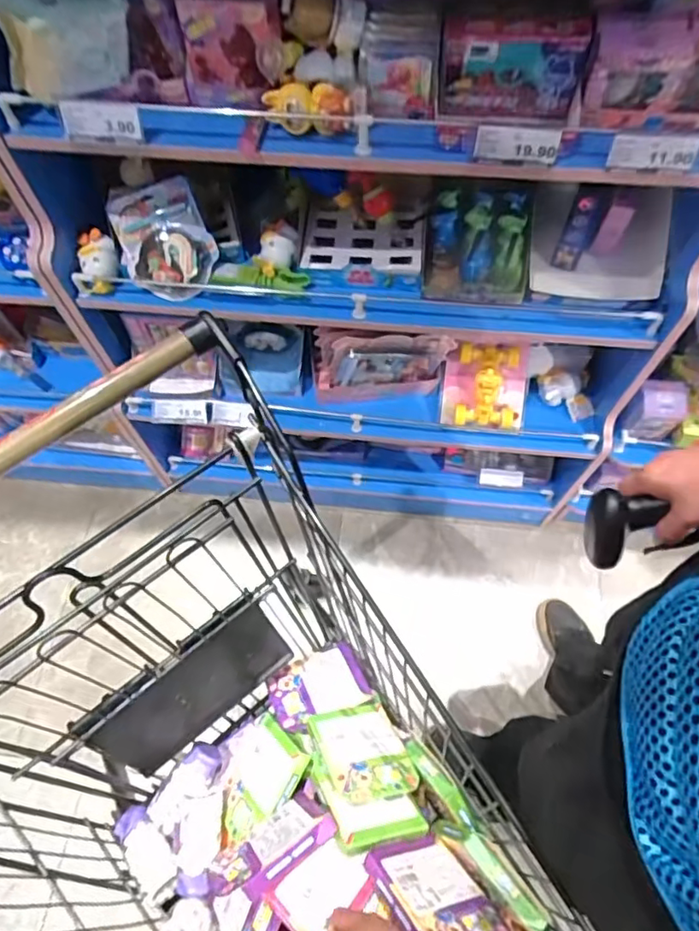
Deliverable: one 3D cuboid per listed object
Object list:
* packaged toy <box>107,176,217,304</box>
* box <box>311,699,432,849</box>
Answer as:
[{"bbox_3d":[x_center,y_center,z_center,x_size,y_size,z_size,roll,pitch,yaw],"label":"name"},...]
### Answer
[{"bbox_3d":[-0.269,-0.332,0.831,0.129,0.045,0.175,-21,96,6],"label":"packaged toy"},{"bbox_3d":[0.017,0.340,0.640,0.104,0.022,0.154,-1,35,-23],"label":"box"}]

